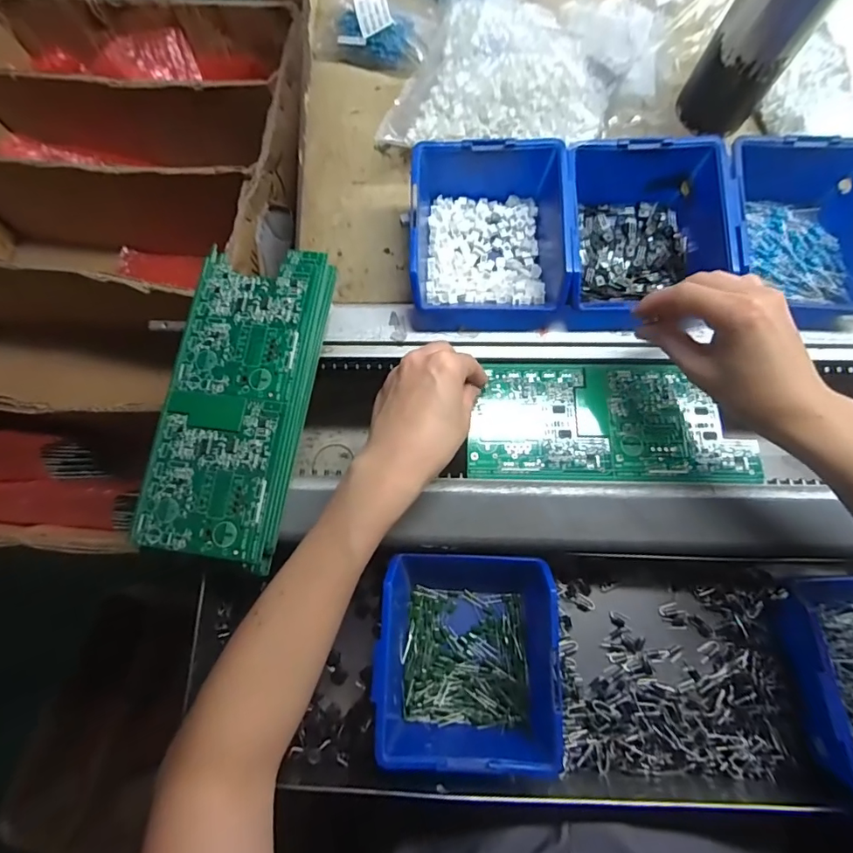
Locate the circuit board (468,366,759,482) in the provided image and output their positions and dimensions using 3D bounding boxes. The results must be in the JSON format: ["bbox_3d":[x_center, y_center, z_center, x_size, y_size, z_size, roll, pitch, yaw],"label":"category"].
[{"bbox_3d":[0.142,-0.004,0.377,0.209,0.005,0.094,3,74,3],"label":"circuit board"}]

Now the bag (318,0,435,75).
[{"bbox_3d":[-0.051,-0.378,0.464,0.113,0.040,0.056,16,75,6],"label":"bag"}]

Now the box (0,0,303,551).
[{"bbox_3d":[-0.382,-0.188,0.622,0.411,0.238,0.655,5,74,3],"label":"box"}]

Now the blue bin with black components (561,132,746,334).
[{"bbox_3d":[0.171,-0.152,0.390,0.120,0.066,0.141,1,74,2],"label":"blue bin with black components"}]

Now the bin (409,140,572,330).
[{"bbox_3d":[0.049,-0.157,0.392,0.117,0.063,0.140,-1,74,1],"label":"bin"}]

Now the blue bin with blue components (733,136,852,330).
[{"bbox_3d":[0.294,-0.156,0.389,0.120,0.067,0.143,-2,74,1],"label":"blue bin with blue components"}]

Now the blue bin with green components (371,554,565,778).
[{"bbox_3d":[0.028,0.164,0.351,0.122,0.065,0.132,-2,74,1],"label":"blue bin with green components"}]

